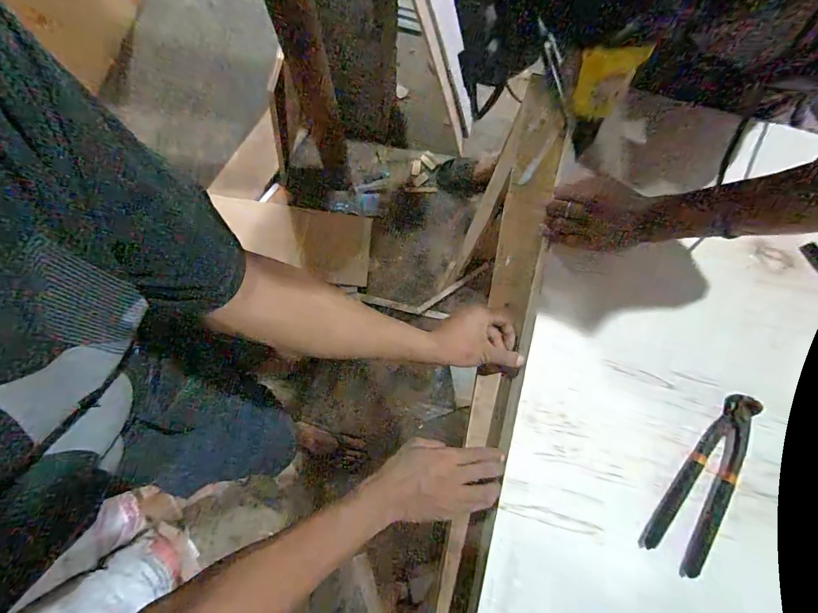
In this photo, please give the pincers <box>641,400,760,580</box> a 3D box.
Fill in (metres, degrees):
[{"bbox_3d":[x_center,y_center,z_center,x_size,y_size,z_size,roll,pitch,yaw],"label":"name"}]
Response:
[{"bbox_3d":[0.368,0.211,0.471,0.070,0.019,0.215,38,82,5],"label":"pincers"}]

